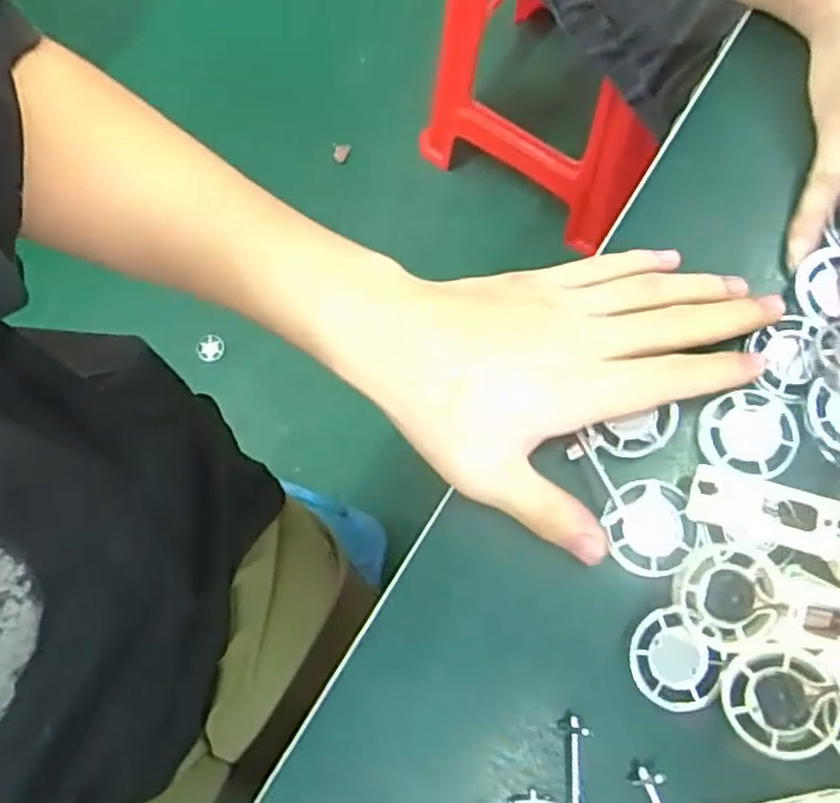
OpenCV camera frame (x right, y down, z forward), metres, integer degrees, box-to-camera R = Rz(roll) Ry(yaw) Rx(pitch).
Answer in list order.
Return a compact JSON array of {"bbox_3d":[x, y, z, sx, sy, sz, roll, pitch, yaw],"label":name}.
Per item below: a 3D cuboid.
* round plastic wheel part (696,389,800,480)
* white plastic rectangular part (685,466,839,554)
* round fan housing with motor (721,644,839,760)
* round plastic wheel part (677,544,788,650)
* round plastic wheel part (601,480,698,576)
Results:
[{"bbox_3d":[0.140,0.014,0.321,0.039,0.008,0.038,0,74,1],"label":"round plastic wheel part"},{"bbox_3d":[0.136,0.043,0.304,0.053,0.004,0.023,13,68,16],"label":"white plastic rectangular part"},{"bbox_3d":[0.135,0.112,0.284,0.039,0.012,0.039,-15,53,21],"label":"round fan housing with motor"},{"bbox_3d":[0.121,0.076,0.297,0.037,0.017,0.038,0,74,1],"label":"round plastic wheel part"},{"bbox_3d":[0.094,0.052,0.311,0.037,0.009,0.038,0,77,-1],"label":"round plastic wheel part"}]

